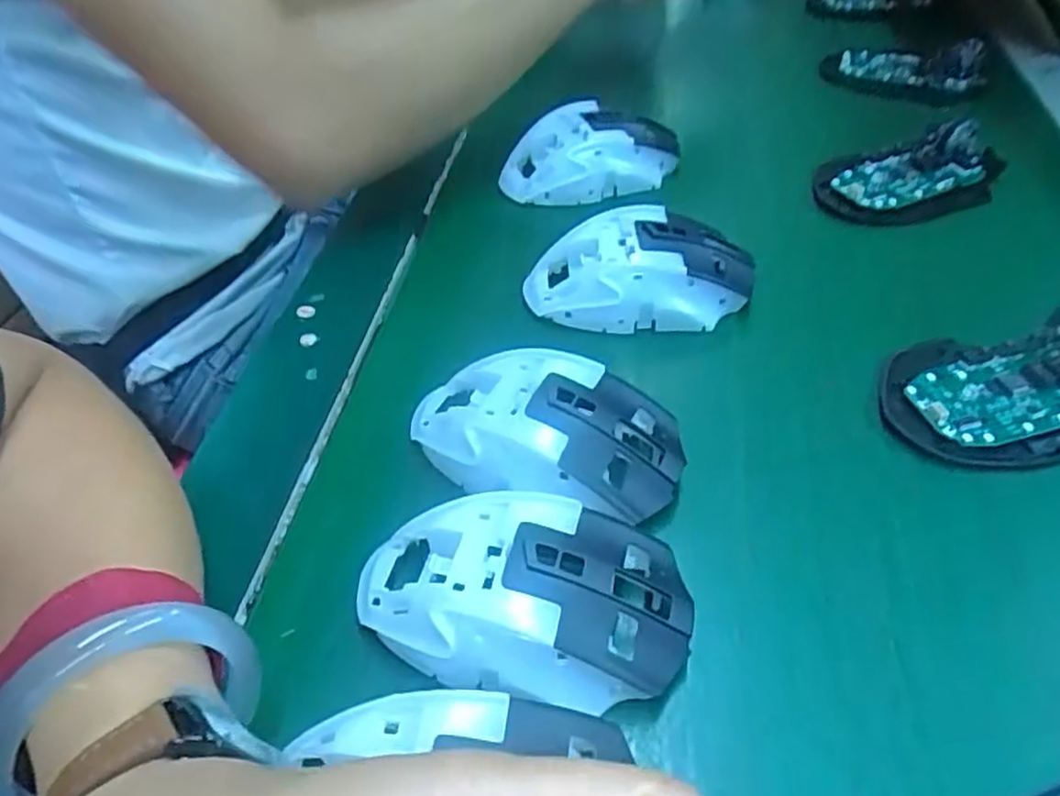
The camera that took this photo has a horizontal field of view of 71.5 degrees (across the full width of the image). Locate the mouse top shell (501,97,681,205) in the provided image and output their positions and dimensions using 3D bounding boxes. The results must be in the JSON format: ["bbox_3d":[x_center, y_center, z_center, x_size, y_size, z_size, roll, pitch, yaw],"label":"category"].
[{"bbox_3d":[0.038,-0.159,0.467,0.114,0.035,0.072,-3,46,1],"label":"mouse top shell"}]

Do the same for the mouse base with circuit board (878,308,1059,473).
[{"bbox_3d":[0.212,-0.007,0.320,0.112,0.030,0.069,-8,46,-3],"label":"mouse base with circuit board"}]

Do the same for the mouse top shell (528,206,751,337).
[{"bbox_3d":[0.055,-0.066,0.376,0.111,0.034,0.058,0,47,5],"label":"mouse top shell"}]

